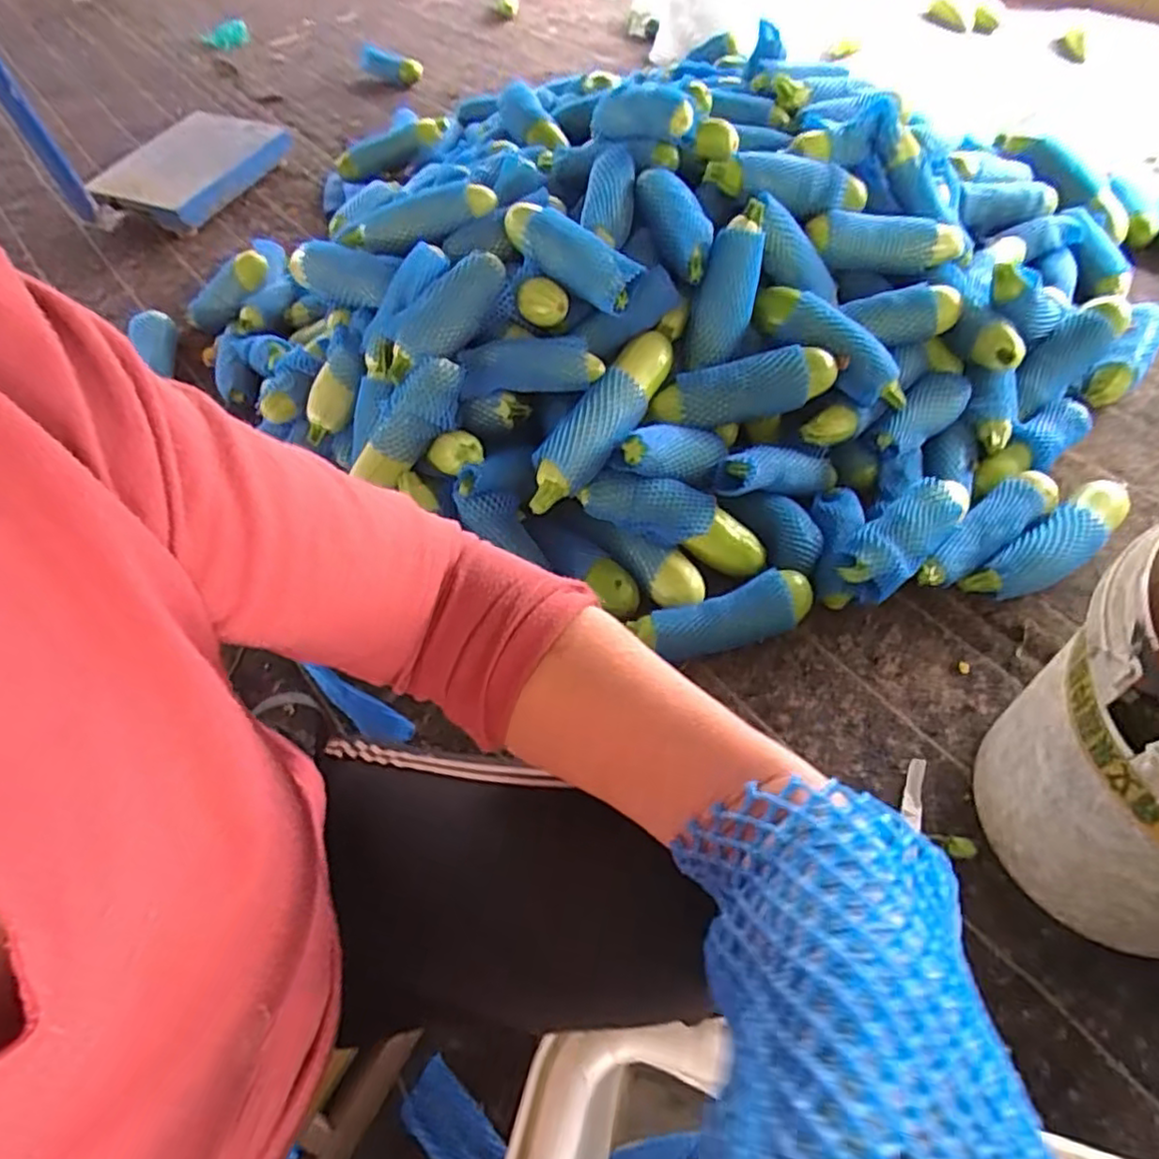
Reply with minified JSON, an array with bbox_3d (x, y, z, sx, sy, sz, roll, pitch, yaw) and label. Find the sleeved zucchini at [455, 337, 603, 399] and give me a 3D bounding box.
[{"bbox_3d":[-0.063,-0.277,0.873,0.186,0.052,0.066,-1,57,4],"label":"sleeved zucchini"}]

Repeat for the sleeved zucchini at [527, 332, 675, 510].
[{"bbox_3d":[0.028,-0.201,0.856,0.082,0.064,0.291,21,61,18],"label":"sleeved zucchini"}]

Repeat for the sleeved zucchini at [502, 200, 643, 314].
[{"bbox_3d":[-0.016,-0.423,0.872,0.209,0.055,0.064,38,67,12],"label":"sleeved zucchini"}]

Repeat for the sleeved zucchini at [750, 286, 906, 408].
[{"bbox_3d":[0.337,-0.309,0.898,0.238,0.053,0.070,40,67,6],"label":"sleeved zucchini"}]

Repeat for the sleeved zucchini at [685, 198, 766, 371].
[{"bbox_3d":[0.193,-0.379,0.881,0.070,0.207,0.068,25,27,19],"label":"sleeved zucchini"}]

